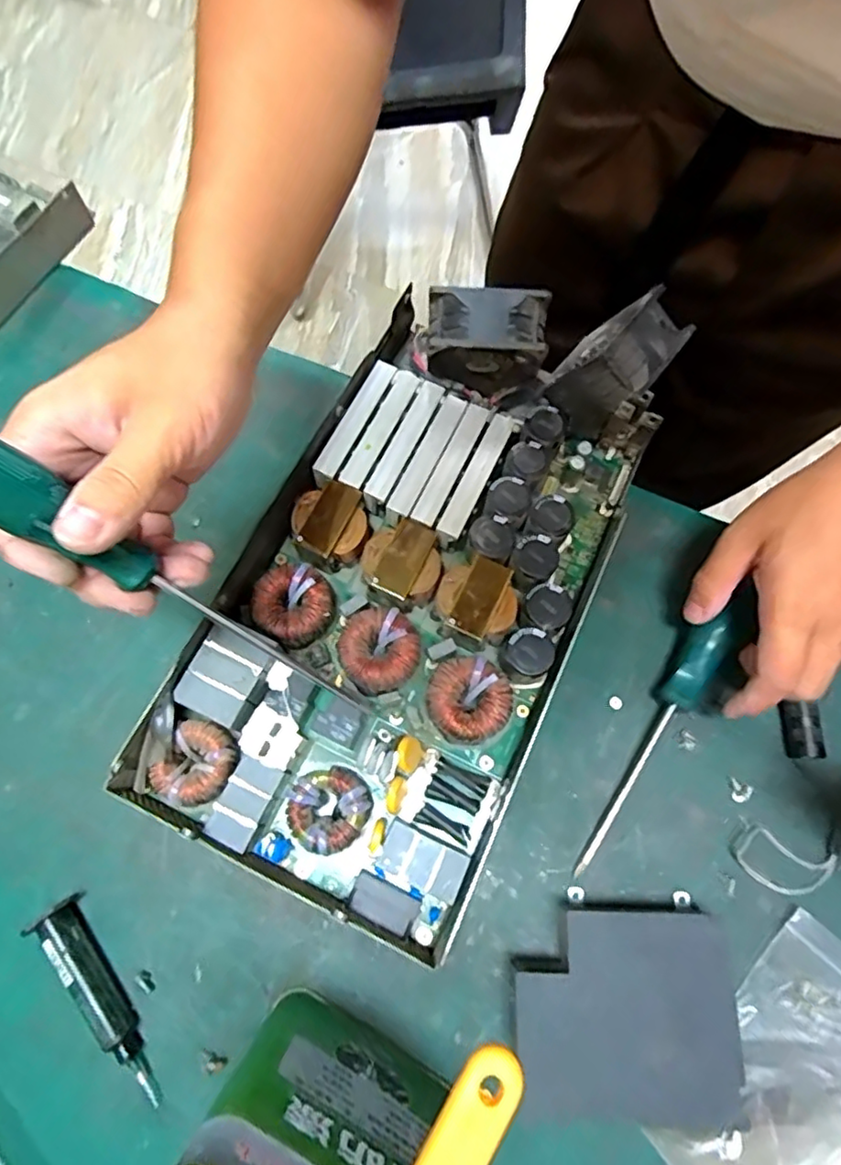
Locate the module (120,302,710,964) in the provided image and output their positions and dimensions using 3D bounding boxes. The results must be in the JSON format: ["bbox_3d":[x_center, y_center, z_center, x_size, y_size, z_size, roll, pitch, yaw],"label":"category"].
[{"bbox_3d":[0.006,-0.018,0.390,0.211,0.084,0.419,26,72,8],"label":"module"}]

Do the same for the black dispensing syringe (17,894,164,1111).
[{"bbox_3d":[-0.176,0.226,0.332,0.026,0.020,0.111,-34,75,-12],"label":"black dispensing syringe"}]

